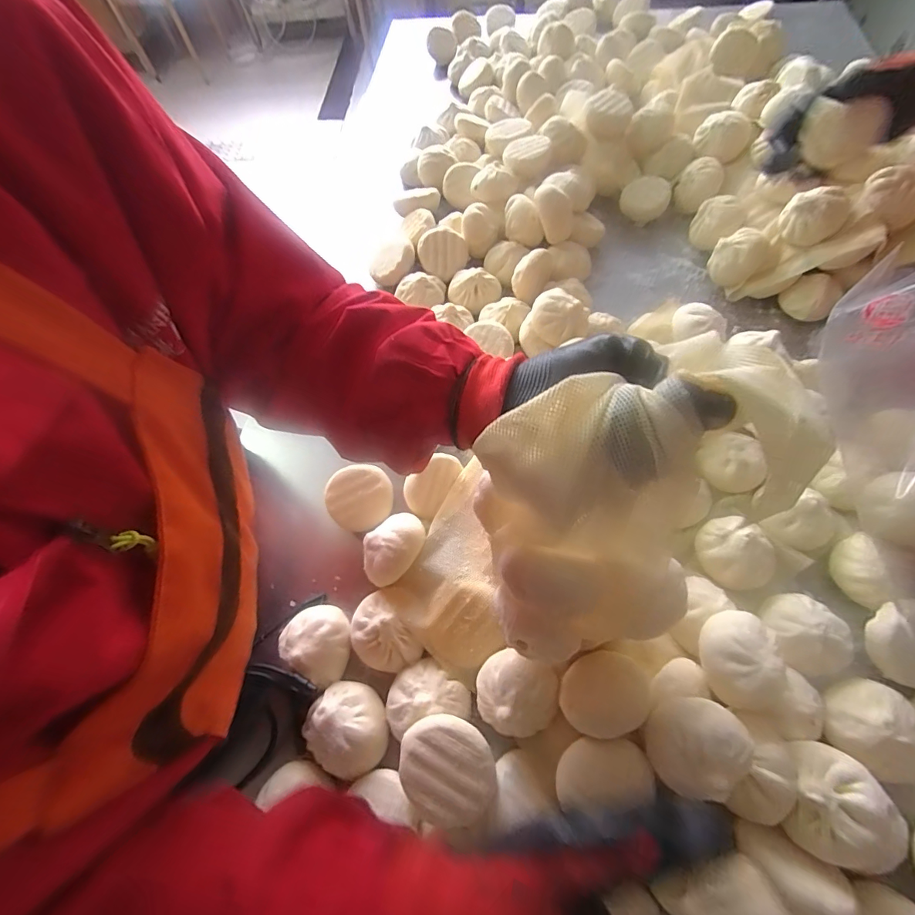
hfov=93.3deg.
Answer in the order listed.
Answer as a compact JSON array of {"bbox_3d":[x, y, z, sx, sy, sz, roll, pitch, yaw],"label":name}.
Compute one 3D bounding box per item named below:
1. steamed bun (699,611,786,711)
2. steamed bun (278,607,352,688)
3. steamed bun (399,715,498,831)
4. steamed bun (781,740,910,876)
[{"bbox_3d":[0.238,0.174,0.371,0.055,0.046,0.072,-5,63,1],"label":"steamed bun"},{"bbox_3d":[-0.143,0.193,0.447,0.077,0.052,0.069,30,69,17],"label":"steamed bun"},{"bbox_3d":[-0.008,0.258,0.361,0.078,0.035,0.068,16,66,12],"label":"steamed bun"},{"bbox_3d":[0.294,0.265,0.328,0.074,0.040,0.075,5,64,6],"label":"steamed bun"}]

